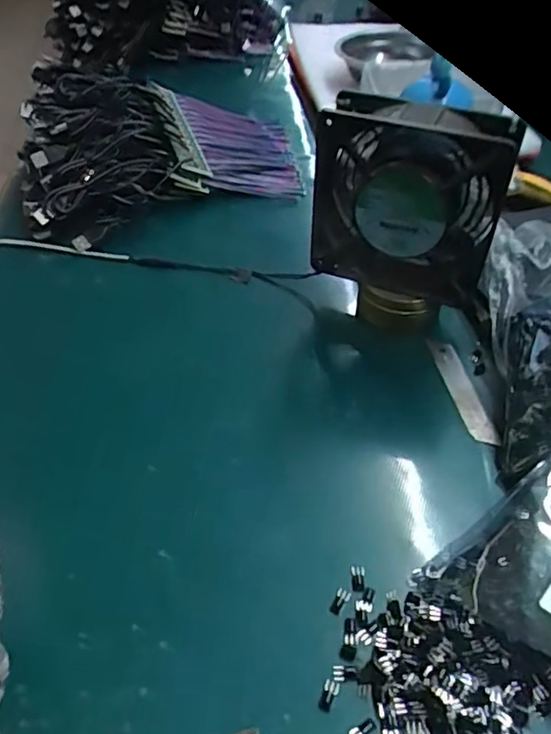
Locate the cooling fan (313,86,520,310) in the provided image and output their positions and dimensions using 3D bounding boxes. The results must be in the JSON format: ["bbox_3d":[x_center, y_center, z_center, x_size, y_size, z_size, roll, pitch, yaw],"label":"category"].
[{"bbox_3d":[0.083,-0.109,0.383,0.123,0.124,0.039,14,47,16],"label":"cooling fan"}]

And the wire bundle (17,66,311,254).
[{"bbox_3d":[-0.113,-0.222,0.568,0.277,0.112,0.171,-20,47,-17],"label":"wire bundle"}]

